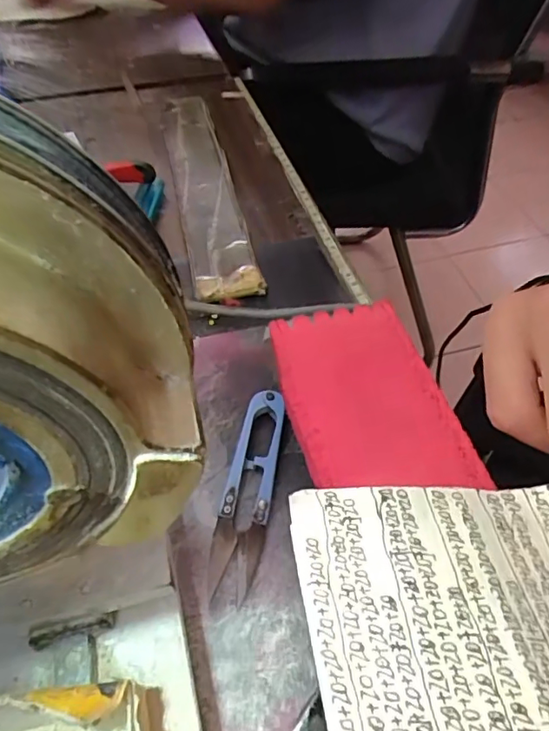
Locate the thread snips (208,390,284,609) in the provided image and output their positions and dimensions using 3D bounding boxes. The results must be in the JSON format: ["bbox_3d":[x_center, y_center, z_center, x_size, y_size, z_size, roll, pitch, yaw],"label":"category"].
[{"bbox_3d":[-0.012,0.056,0.254,0.021,0.010,0.100,8,51,5],"label":"thread snips"}]

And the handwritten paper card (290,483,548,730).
[{"bbox_3d":[0.057,0.061,0.140,0.097,0.022,0.069,-5,51,-5],"label":"handwritten paper card"}]

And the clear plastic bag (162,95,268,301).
[{"bbox_3d":[-0.054,-0.140,0.414,0.043,0.012,0.255,-10,51,-9],"label":"clear plastic bag"}]

